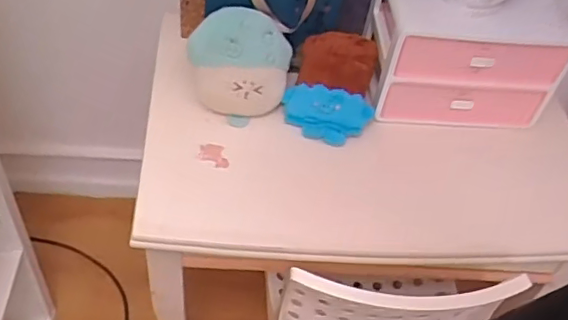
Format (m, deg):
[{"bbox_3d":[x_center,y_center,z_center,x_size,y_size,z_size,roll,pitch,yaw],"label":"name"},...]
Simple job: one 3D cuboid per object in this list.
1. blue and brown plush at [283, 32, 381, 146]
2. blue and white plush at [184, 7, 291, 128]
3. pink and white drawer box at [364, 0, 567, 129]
[{"bbox_3d":[0.098,-0.150,1.203,0.177,0.136,0.172,11,48,4],"label":"blue and brown plush"},{"bbox_3d":[-0.086,-0.180,1.158,0.193,0.178,0.137,3,48,-3],"label":"blue and white plush"},{"bbox_3d":[0.369,-0.244,1.213,0.362,0.257,0.248,-1,49,-6],"label":"pink and white drawer box"}]

